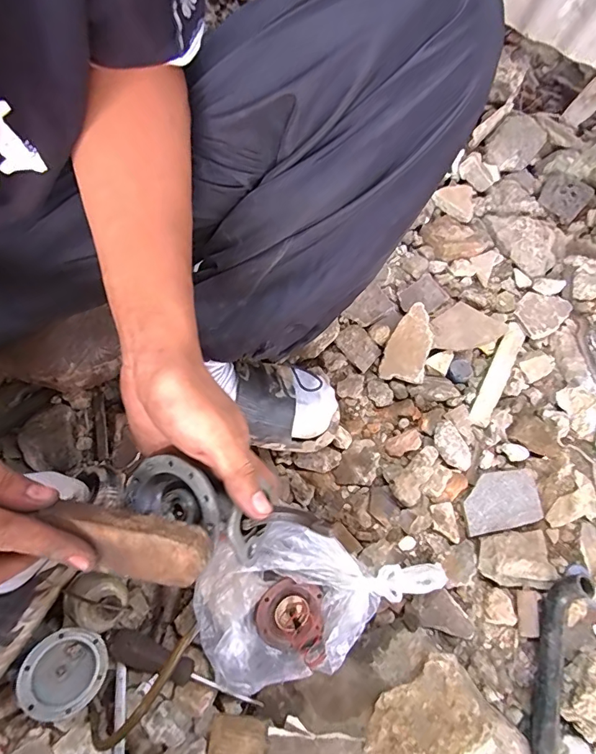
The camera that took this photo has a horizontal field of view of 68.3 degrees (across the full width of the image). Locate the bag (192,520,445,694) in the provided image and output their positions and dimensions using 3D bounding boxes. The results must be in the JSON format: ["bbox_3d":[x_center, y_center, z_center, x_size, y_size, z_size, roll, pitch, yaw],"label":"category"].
[{"bbox_3d":[0.020,0.230,0.488,0.256,0.053,0.148,-20,72,-9],"label":"bag"}]

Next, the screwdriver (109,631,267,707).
[{"bbox_3d":[-0.119,0.308,0.460,0.166,0.037,0.033,18,70,5],"label":"screwdriver"}]

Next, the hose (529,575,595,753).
[{"bbox_3d":[0.280,0.320,0.472,0.026,0.055,0.202,15,70,4],"label":"hose"}]

